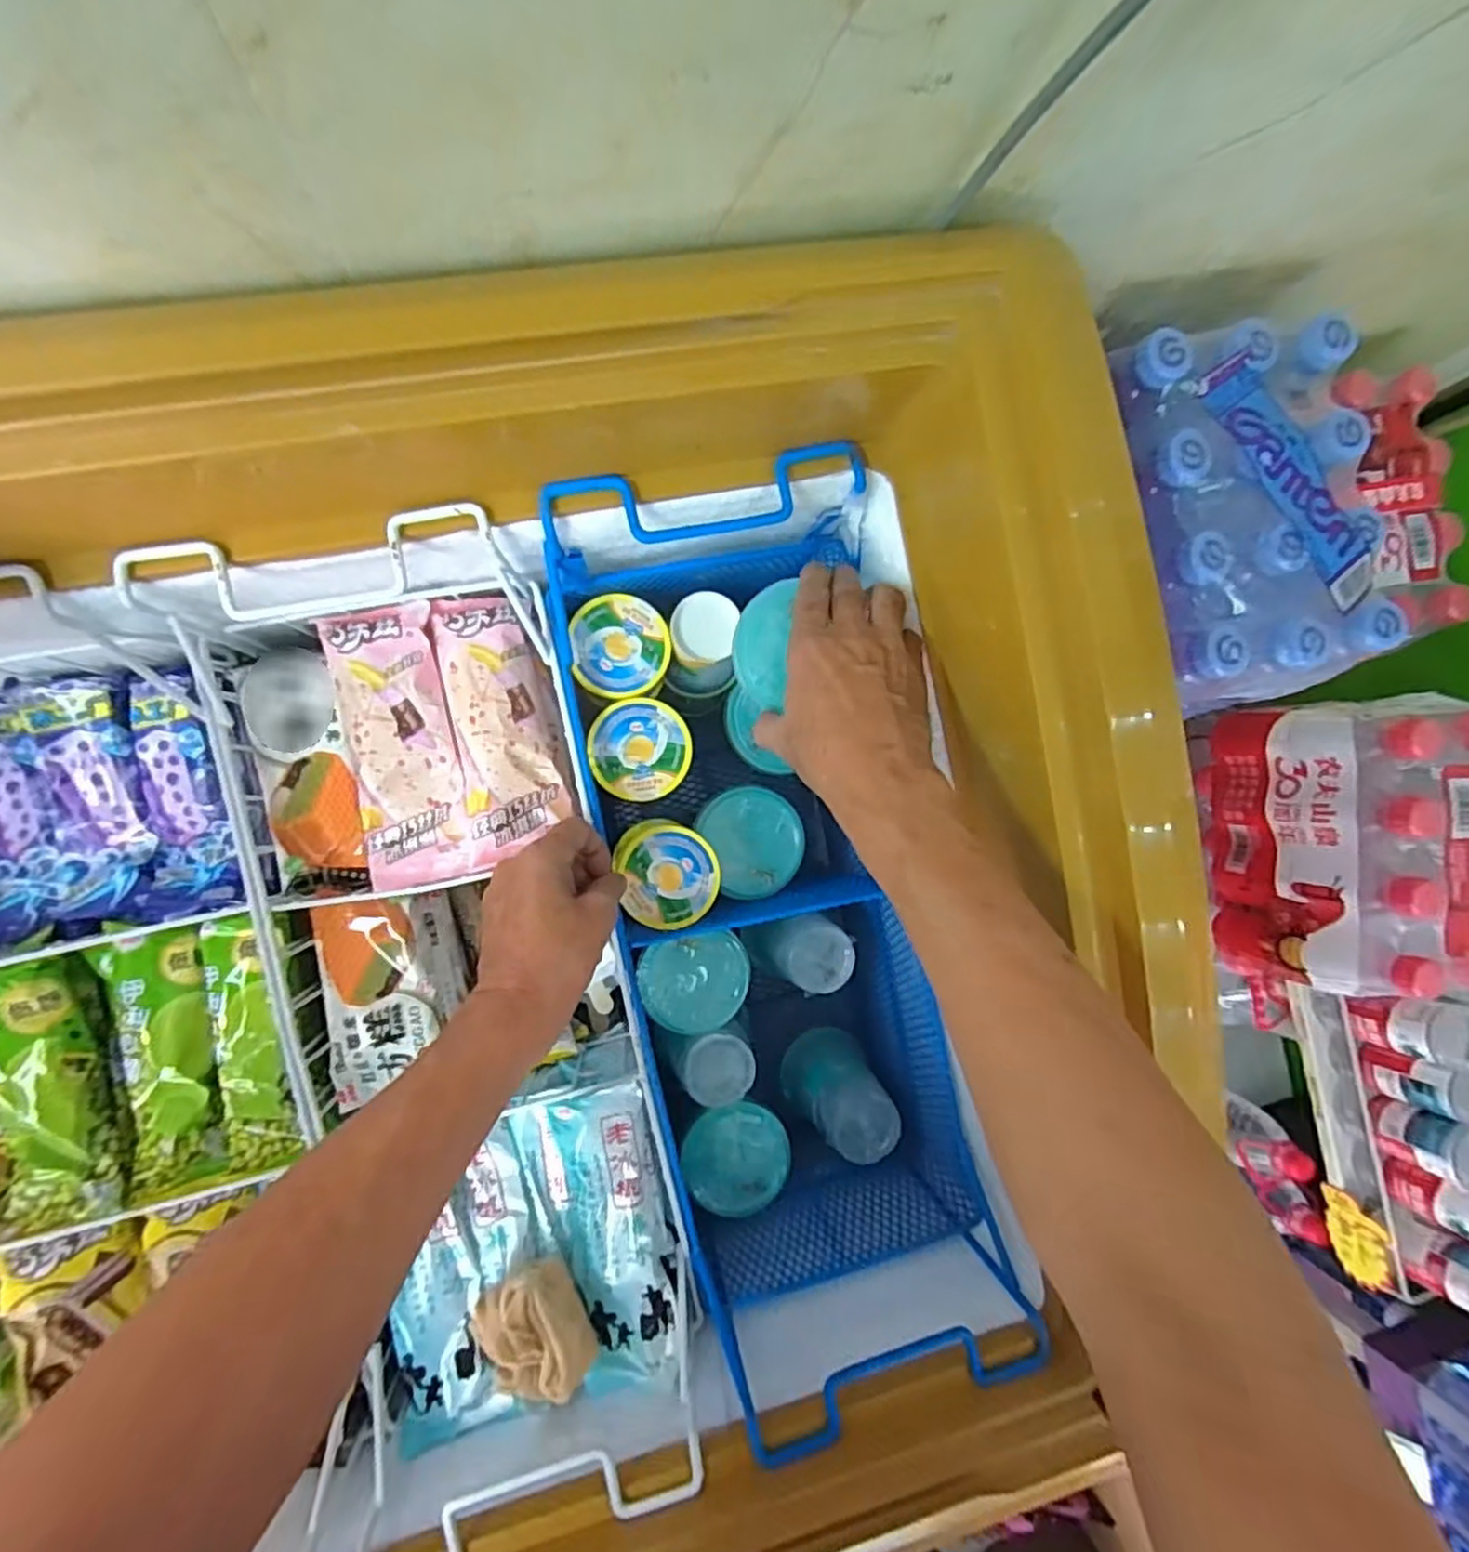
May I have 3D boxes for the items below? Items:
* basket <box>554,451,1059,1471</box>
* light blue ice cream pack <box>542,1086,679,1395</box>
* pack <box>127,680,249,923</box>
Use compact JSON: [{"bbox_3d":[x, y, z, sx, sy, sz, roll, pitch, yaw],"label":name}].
[{"bbox_3d":[0.014,0.091,0.570,0.216,0.302,0.546,-11,91,-9],"label":"basket"},{"bbox_3d":[-0.084,0.308,0.488,0.076,0.045,0.180,-12,91,-9],"label":"light blue ice cream pack"},{"bbox_3d":[-0.383,0.017,0.493,0.073,0.019,0.157,-9,91,-9],"label":"pack"}]

